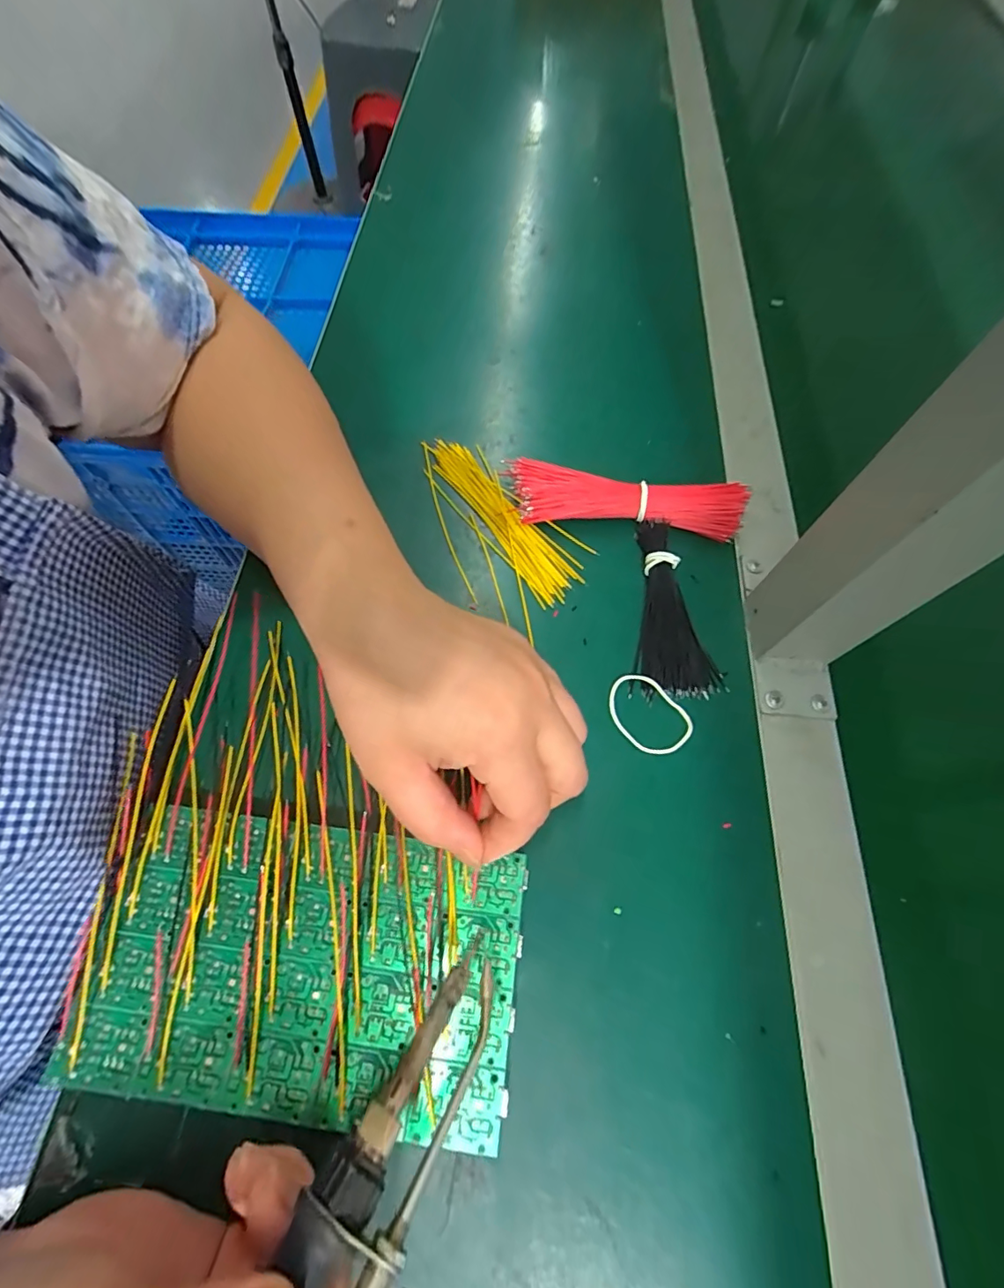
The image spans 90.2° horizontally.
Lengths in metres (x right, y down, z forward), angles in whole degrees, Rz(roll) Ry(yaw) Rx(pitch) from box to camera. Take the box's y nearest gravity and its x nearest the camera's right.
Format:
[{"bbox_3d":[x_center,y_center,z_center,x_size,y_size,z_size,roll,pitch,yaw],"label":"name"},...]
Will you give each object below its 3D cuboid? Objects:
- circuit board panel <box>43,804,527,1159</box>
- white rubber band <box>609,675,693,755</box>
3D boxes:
[{"bbox_3d":[-0.082,0.131,0.208,0.171,0.012,0.100,7,66,4],"label":"circuit board panel"},{"bbox_3d":[0.075,0.037,0.260,0.045,0.004,0.033,42,72,17],"label":"white rubber band"}]

